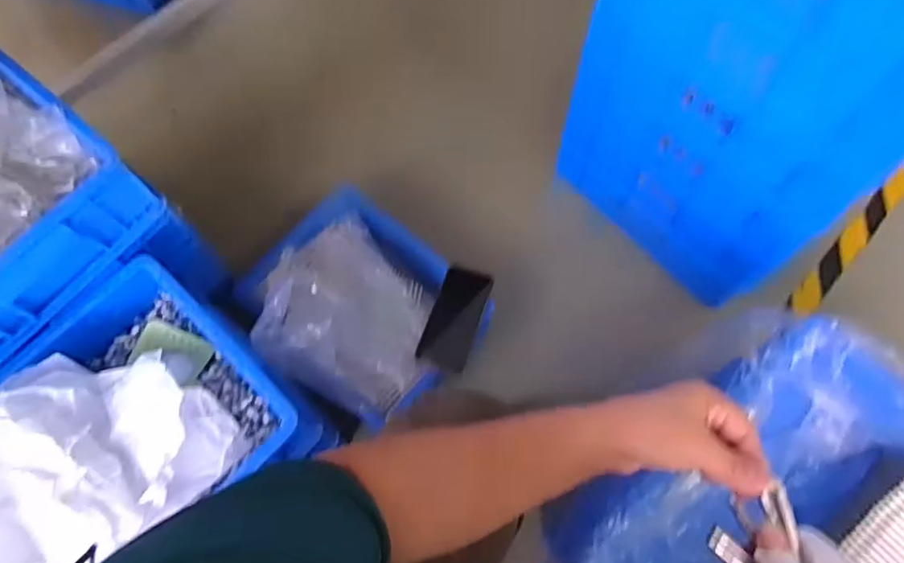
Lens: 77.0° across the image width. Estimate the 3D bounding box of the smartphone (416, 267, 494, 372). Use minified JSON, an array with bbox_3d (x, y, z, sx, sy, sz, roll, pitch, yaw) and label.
[{"bbox_3d":[0.007,0.056,0.893,0.079,0.012,0.159,17,73,12],"label":"smartphone"}]

